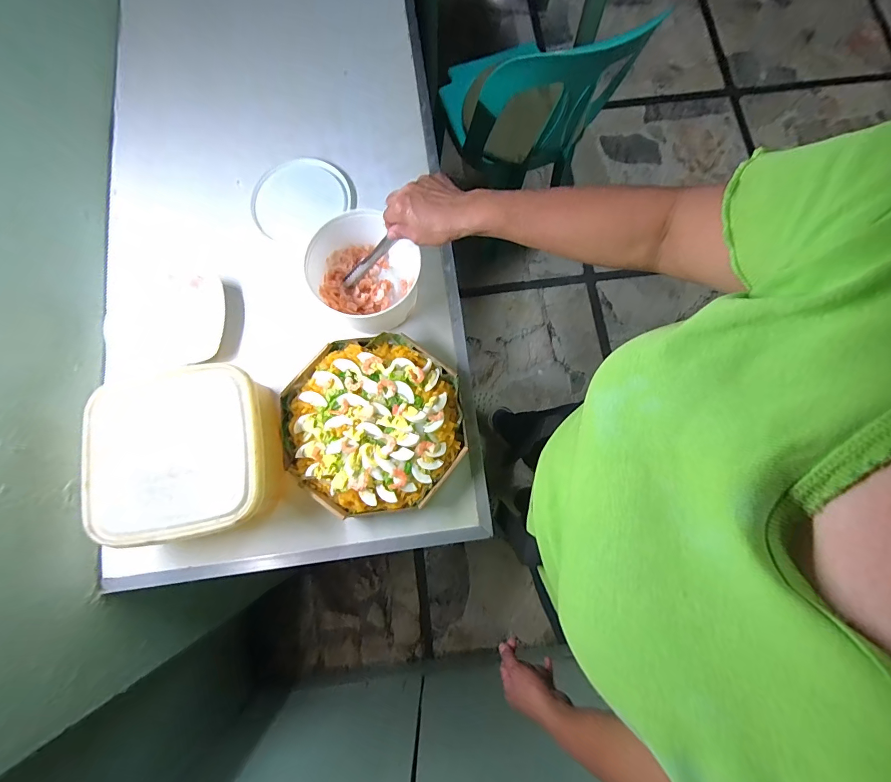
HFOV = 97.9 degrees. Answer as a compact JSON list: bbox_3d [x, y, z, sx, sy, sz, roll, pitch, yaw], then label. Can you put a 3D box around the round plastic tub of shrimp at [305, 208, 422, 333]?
[{"bbox_3d":[-0.130,-0.187,0.603,0.170,0.090,0.158,0,79,0],"label":"round plastic tub of shrimp"}]

